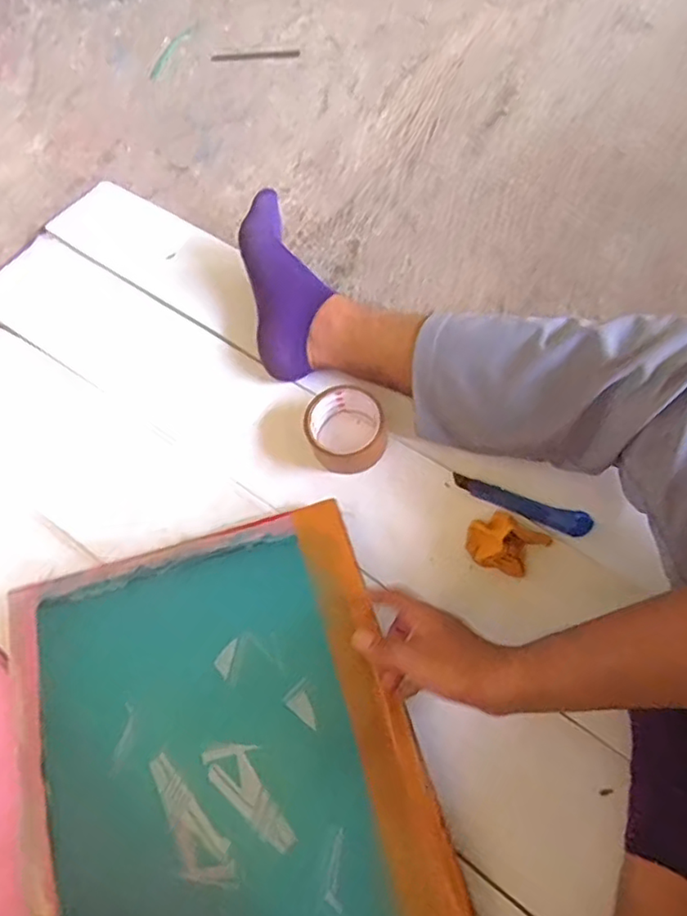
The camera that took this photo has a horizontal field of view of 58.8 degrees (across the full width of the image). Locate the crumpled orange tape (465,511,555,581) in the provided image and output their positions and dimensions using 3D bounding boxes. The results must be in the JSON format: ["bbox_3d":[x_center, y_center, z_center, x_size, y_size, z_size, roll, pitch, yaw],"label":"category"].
[{"bbox_3d":[0.171,0.090,0.647,0.076,0.048,0.060,30,70,14],"label":"crumpled orange tape"}]

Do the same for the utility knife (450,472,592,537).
[{"bbox_3d":[0.197,0.052,0.681,0.153,0.015,0.025,20,68,10],"label":"utility knife"}]

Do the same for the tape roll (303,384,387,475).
[{"bbox_3d":[0.002,-0.033,0.710,0.092,0.047,0.100,-1,66,1],"label":"tape roll"}]

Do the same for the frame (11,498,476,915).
[{"bbox_3d":[-0.106,0.277,0.537,0.341,0.028,0.443,-18,67,-6],"label":"frame"}]

